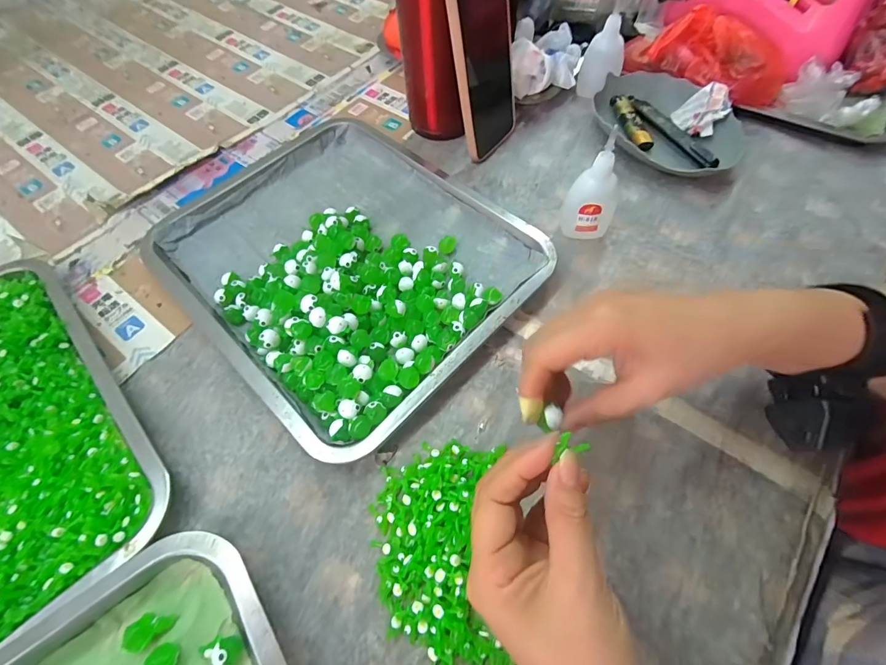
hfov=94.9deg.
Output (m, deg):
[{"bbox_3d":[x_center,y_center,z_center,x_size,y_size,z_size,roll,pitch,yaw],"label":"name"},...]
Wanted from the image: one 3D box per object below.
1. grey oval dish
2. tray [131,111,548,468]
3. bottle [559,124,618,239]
[{"bbox_3d":[0.238,-0.224,0.439,0.160,0.030,0.116,37,68,20],"label":"grey oval dish"},{"bbox_3d":[-0.091,-0.074,0.366,0.309,0.032,0.256,39,69,20],"label":"tray"},{"bbox_3d":[0.132,-0.126,0.352,0.042,0.092,0.039,17,63,11],"label":"bottle"}]

